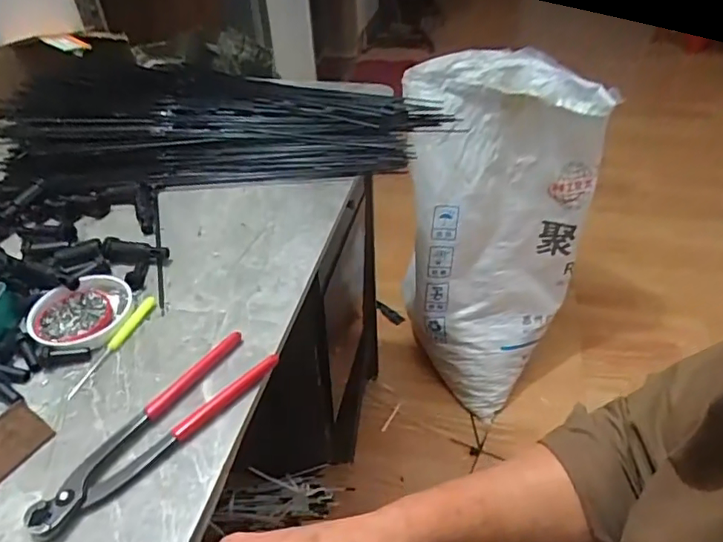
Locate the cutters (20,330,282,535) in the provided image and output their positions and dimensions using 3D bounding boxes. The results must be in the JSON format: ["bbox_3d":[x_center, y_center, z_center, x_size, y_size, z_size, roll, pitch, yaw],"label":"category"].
[{"bbox_3d":[-0.147,0.117,0.407,0.052,0.013,0.194,24,47,28],"label":"cutters"}]

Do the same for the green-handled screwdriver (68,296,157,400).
[{"bbox_3d":[-0.218,0.062,0.481,0.011,0.008,0.115,10,42,14],"label":"green-handled screwdriver"}]

